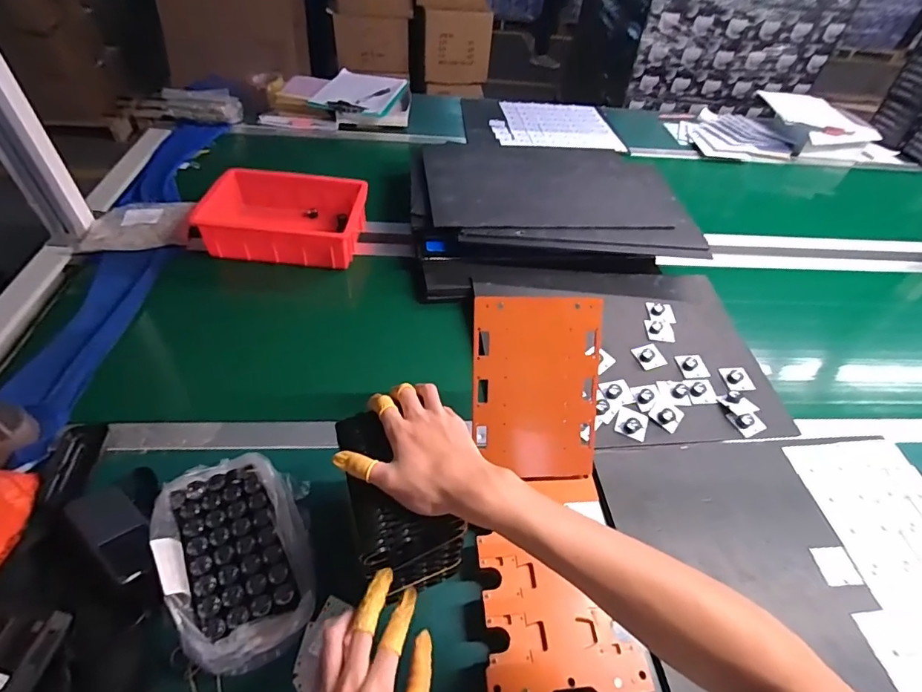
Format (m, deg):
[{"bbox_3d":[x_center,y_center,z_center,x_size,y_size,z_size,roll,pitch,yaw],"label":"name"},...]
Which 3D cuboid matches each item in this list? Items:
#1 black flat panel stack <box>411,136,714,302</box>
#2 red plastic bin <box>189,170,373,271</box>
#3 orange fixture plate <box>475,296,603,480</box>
[{"bbox_3d":[0.172,-0.312,1.028,0.548,0.102,0.464,-3,49,-8],"label":"black flat panel stack"},{"bbox_3d":[-0.341,-0.257,0.915,0.288,0.065,0.203,3,48,-3],"label":"red plastic bin"},{"bbox_3d":[0.098,0.056,0.593,0.158,0.234,0.011,-1,9,-7],"label":"orange fixture plate"}]

